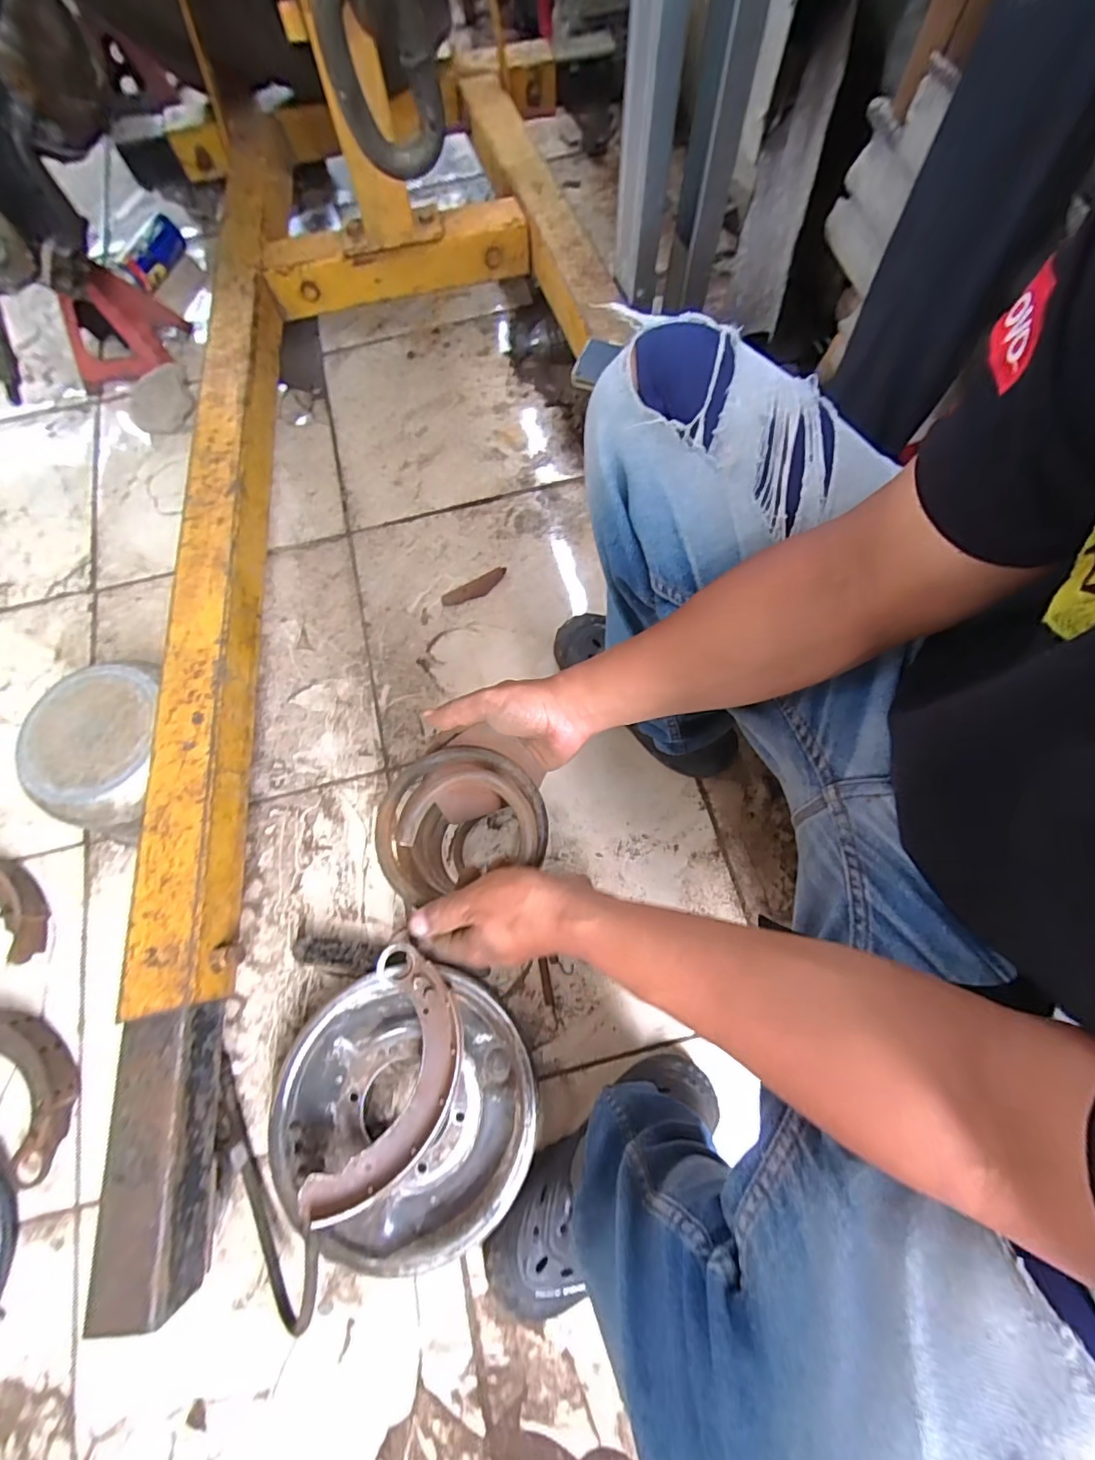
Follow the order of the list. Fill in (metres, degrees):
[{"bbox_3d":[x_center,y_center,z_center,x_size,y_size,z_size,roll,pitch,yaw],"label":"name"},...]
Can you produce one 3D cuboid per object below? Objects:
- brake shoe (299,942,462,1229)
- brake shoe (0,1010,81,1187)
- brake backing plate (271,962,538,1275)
[{"bbox_3d":[-0.152,0.357,0.540,0.107,0.038,0.227,14,68,4],"label":"brake shoe"},{"bbox_3d":[-0.619,0.397,0.609,0.214,0.034,0.116,35,75,10],"label":"brake shoe"},{"bbox_3d":[-0.148,0.408,0.581,0.259,0.069,0.261,0,72,0],"label":"brake backing plate"}]

